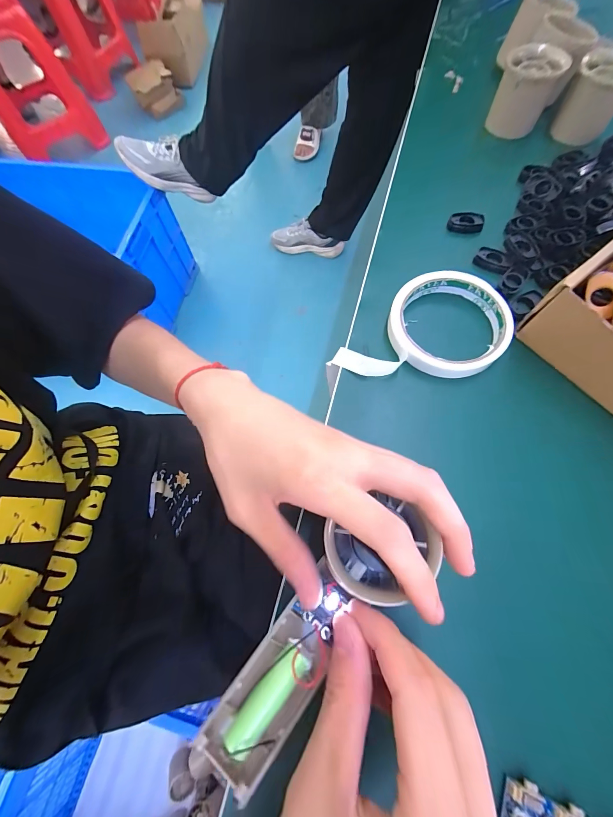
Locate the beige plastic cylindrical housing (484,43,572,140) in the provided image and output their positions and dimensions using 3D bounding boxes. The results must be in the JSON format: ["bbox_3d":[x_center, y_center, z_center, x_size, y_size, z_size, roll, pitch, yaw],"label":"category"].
[{"bbox_3d":[0.228,-0.332,0.322,0.051,0.056,0.043,17,72,9],"label":"beige plastic cylindrical housing"}]

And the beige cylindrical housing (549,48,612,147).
[{"bbox_3d":[0.290,-0.312,0.309,0.056,0.053,0.049,27,73,12],"label":"beige cylindrical housing"}]

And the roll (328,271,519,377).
[{"bbox_3d":[0.099,-0.055,0.245,0.132,0.018,0.088,-40,73,-11],"label":"roll"}]

